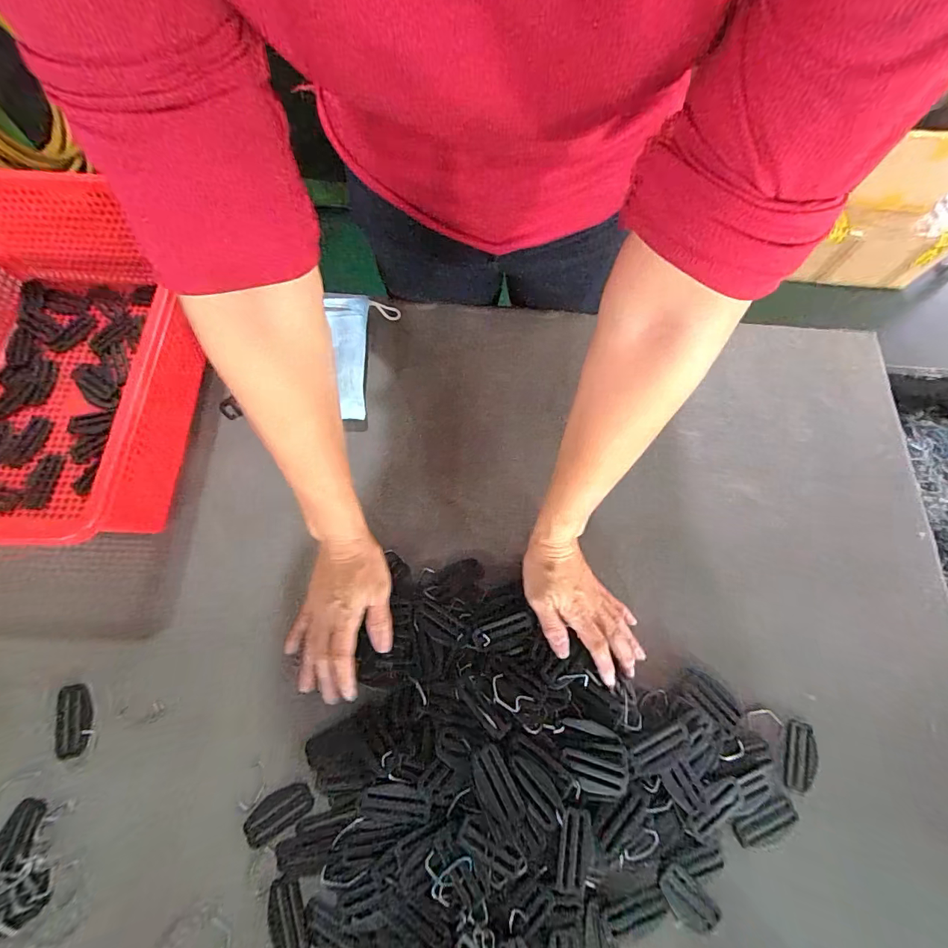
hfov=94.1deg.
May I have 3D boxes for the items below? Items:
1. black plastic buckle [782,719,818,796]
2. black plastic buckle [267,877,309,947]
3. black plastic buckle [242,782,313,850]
[{"bbox_3d":[0.302,0.263,0.409,0.027,0.005,0.059,17,70,4],"label":"black plastic buckle"},{"bbox_3d":[-0.152,0.366,0.359,0.030,0.006,0.060,-16,72,-8],"label":"black plastic buckle"},{"bbox_3d":[-0.170,0.295,0.382,0.060,0.004,0.029,-33,75,-13],"label":"black plastic buckle"}]

